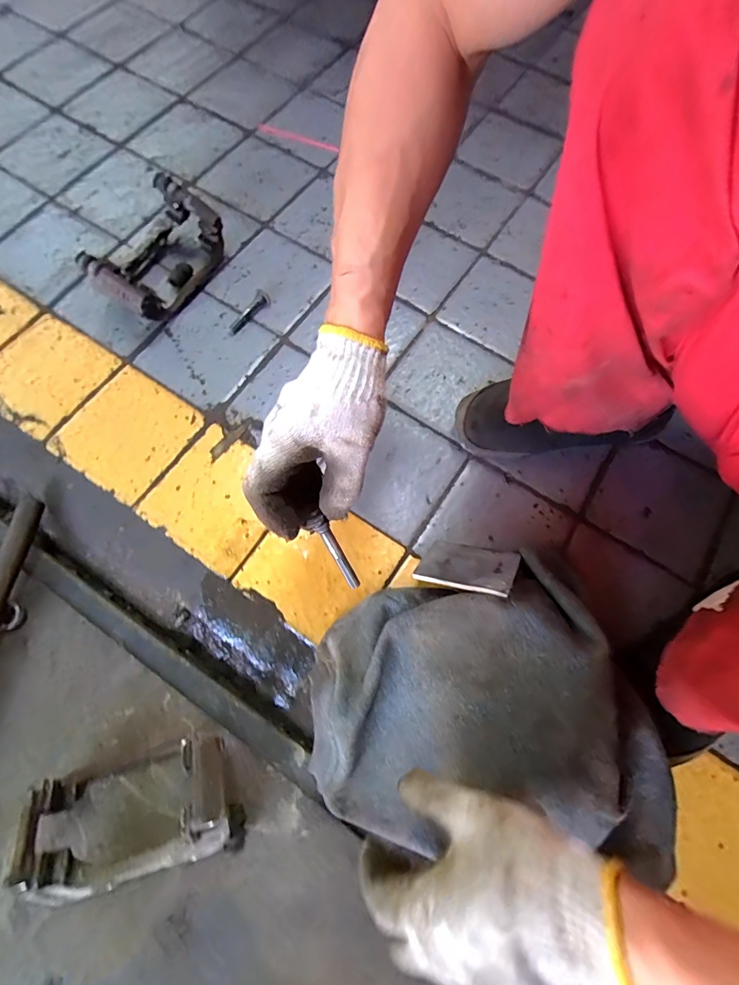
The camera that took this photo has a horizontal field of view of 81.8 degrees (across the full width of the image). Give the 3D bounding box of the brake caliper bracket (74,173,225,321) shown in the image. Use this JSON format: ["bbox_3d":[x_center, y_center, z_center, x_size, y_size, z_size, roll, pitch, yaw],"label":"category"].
[{"bbox_3d":[-0.296,-0.333,0.596,0.097,0.087,0.183,27,74,8],"label":"brake caliper bracket"}]

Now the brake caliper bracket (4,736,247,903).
[{"bbox_3d":[-0.223,0.314,0.408,0.185,0.076,0.109,-15,73,-5],"label":"brake caliper bracket"}]

